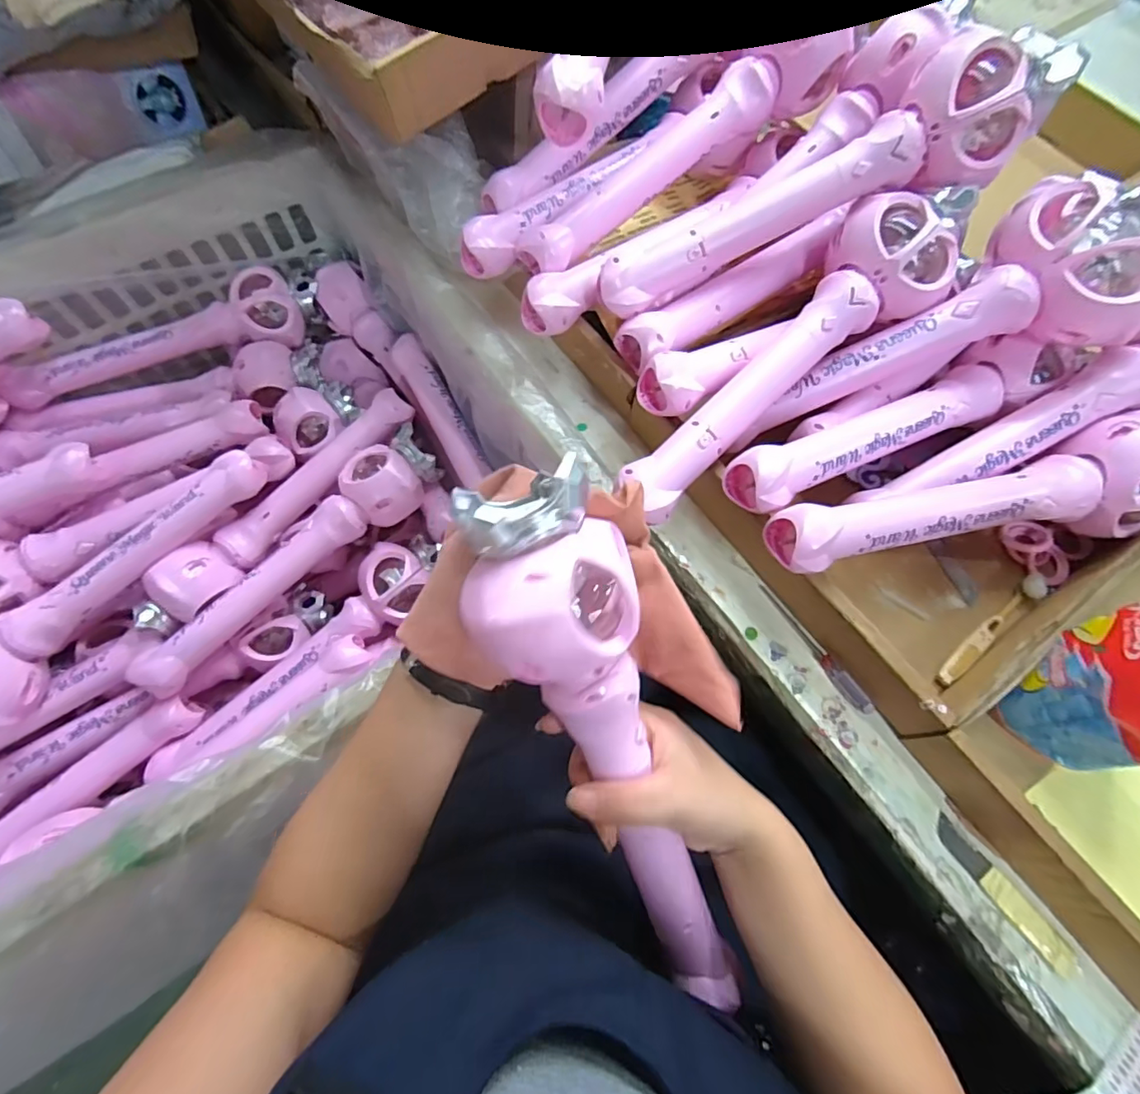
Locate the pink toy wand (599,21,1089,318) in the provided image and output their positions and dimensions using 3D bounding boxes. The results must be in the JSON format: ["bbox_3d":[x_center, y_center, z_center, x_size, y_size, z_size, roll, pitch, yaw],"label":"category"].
[{"bbox_3d":[0.181,-0.279,0.426,0.341,0.065,0.078,-24,68,9],"label":"pink toy wand"}]

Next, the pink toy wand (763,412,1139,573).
[{"bbox_3d":[0.316,-0.034,0.417,0.349,0.061,0.078,-11,68,-6],"label":"pink toy wand"}]

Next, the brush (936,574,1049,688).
[{"bbox_3d":[0.342,0.066,0.442,0.134,0.012,0.015,-36,72,-15],"label":"brush"}]

